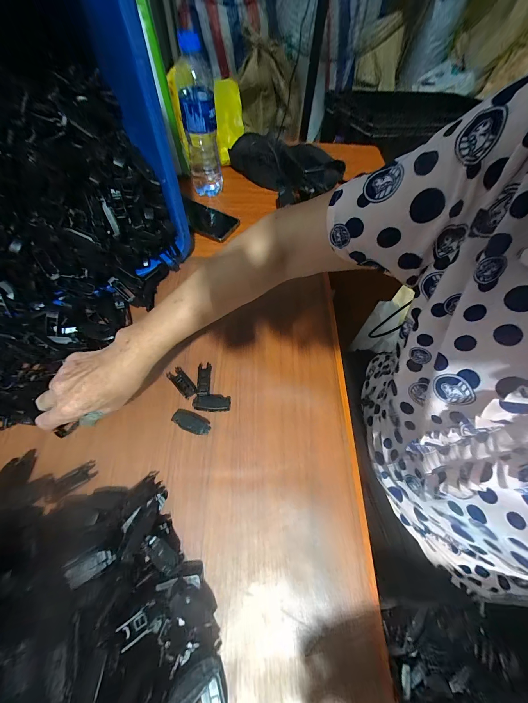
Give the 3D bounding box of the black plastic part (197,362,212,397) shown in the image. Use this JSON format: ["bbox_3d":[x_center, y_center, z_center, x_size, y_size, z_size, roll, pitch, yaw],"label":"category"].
[{"bbox_3d":[-0.085,0.038,0.365,0.019,0.010,0.051,-3,51,-4],"label":"black plastic part"}]

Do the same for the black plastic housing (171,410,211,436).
[{"bbox_3d":[-0.093,0.092,0.334,0.048,0.016,0.024,20,64,7],"label":"black plastic housing"}]

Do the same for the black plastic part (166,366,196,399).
[{"bbox_3d":[-0.114,0.042,0.359,0.020,0.011,0.050,-38,71,-19],"label":"black plastic part"}]

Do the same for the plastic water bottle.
[{"bbox_3d":[-0.119,-0.416,0.485,0.063,0.217,0.072,-8,61,-7],"label":"plastic water bottle"}]

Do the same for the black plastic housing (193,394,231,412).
[{"bbox_3d":[-0.069,0.068,0.346,0.047,0.015,0.025,1,63,-2],"label":"black plastic housing"}]

